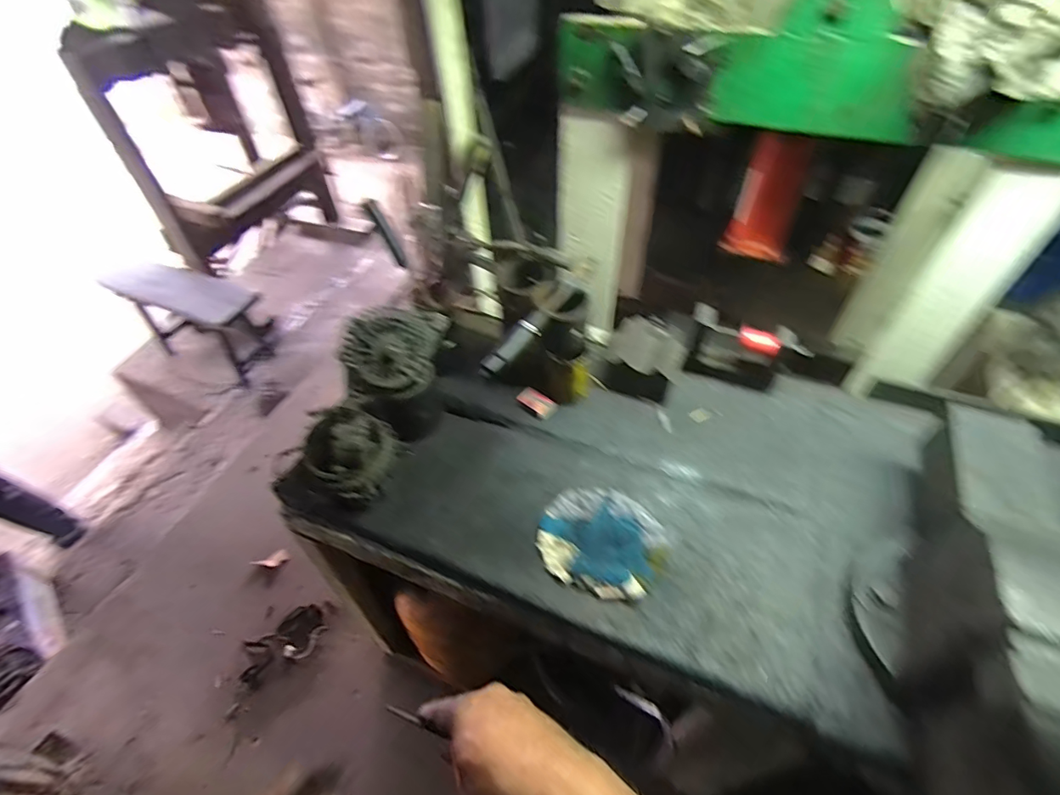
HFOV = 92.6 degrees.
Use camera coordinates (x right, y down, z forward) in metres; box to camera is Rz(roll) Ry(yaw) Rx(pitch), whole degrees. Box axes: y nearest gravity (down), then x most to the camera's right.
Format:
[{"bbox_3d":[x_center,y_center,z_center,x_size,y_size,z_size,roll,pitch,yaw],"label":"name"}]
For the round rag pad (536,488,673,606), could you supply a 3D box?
[{"bbox_3d":[0.112,0.217,0.782,0.191,0.022,0.163,19,51,18],"label":"round rag pad"}]

